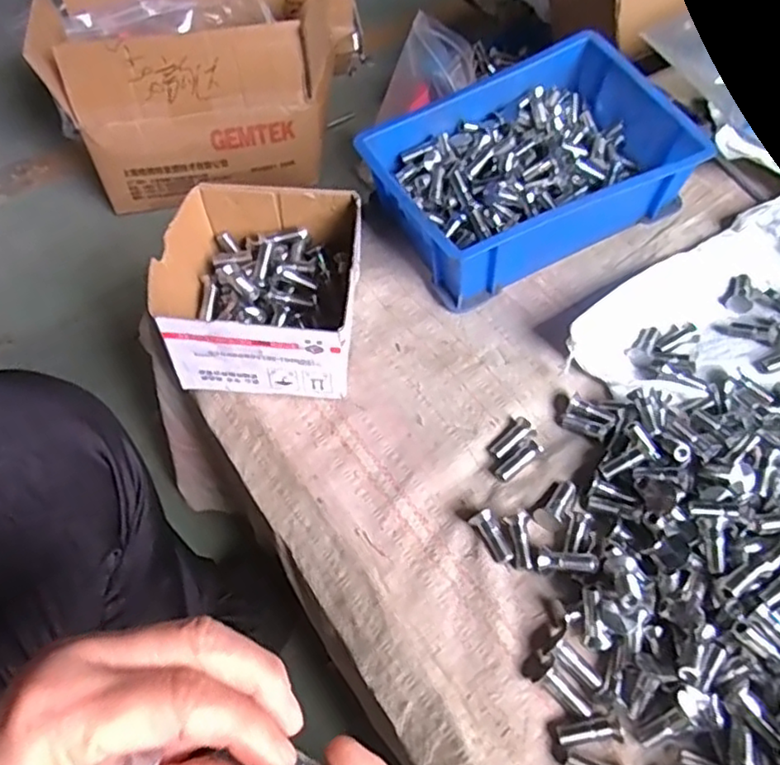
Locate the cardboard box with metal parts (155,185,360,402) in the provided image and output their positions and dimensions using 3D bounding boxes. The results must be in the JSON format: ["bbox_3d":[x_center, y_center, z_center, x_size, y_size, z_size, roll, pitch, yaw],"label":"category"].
[{"bbox_3d":[-0.094,-0.073,0.504,0.141,0.075,0.150,3,56,3],"label":"cardboard box with metal parts"}]

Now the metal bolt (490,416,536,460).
[{"bbox_3d":[0.090,0.042,0.476,0.036,0.011,0.015,-36,62,-21],"label":"metal bolt"}]

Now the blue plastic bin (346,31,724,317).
[{"bbox_3d":[0.121,-0.184,0.578,0.246,0.099,0.171,-22,58,-14],"label":"blue plastic bin"}]

